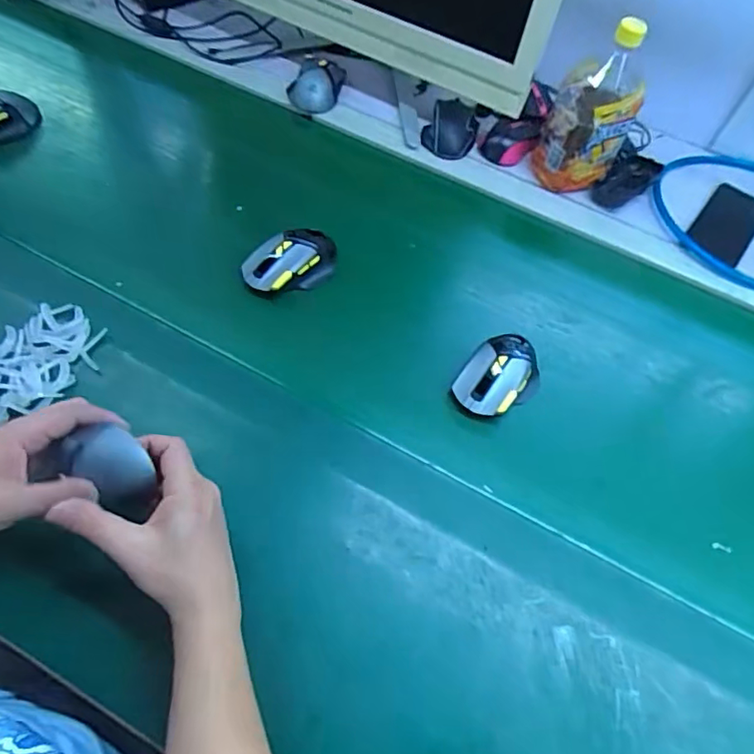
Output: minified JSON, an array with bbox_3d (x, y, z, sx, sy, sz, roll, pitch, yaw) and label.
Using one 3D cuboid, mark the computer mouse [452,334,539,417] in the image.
[{"bbox_3d":[0.128,-0.003,0.576,0.067,0.034,0.106,34,61,13],"label":"computer mouse"}]

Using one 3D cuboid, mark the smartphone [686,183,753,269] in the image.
[{"bbox_3d":[0.457,-0.200,0.734,0.070,0.007,0.136,37,62,15],"label":"smartphone"}]

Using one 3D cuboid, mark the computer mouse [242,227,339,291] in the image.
[{"bbox_3d":[-0.094,-0.129,0.633,0.114,0.042,0.064,-31,66,-20],"label":"computer mouse"}]

